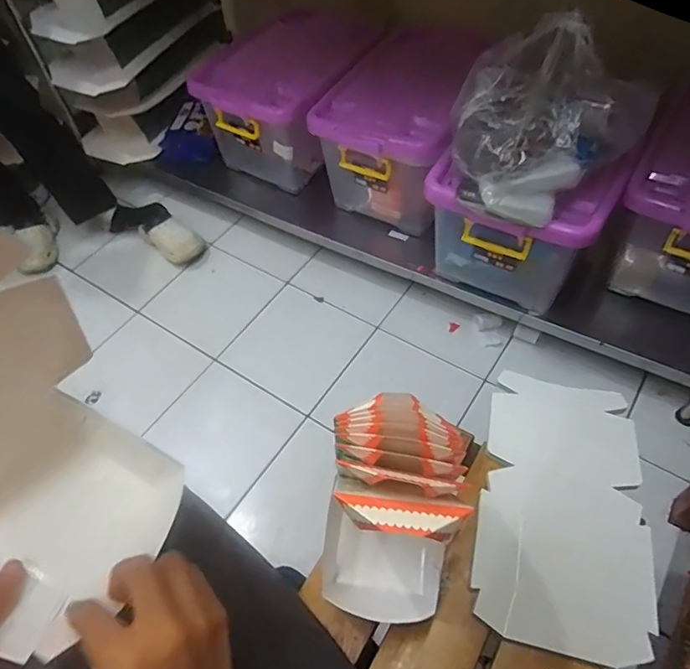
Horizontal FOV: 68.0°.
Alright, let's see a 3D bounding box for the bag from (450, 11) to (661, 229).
[{"bbox_3d":[0.329,-0.385,0.889,0.258,0.246,0.273,-19,55,-9],"label":"bag"}]

